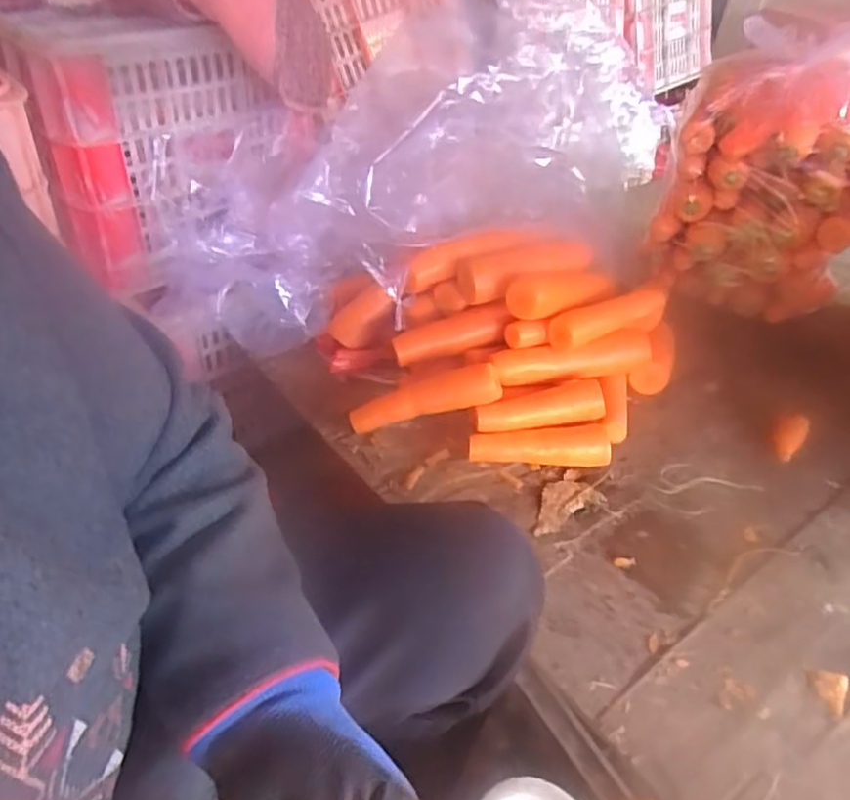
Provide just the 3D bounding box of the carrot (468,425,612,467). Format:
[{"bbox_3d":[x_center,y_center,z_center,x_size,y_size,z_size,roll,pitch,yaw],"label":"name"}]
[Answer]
[{"bbox_3d":[0.120,0.049,0.692,0.144,0.034,0.032,0,40,-1],"label":"carrot"}]

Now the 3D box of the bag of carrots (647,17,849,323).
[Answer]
[{"bbox_3d":[0.448,-0.277,0.875,0.250,0.322,0.171,28,47,29],"label":"bag of carrots"}]

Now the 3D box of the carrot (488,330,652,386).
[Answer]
[{"bbox_3d":[0.165,-0.048,0.729,0.182,0.037,0.043,-6,40,-8],"label":"carrot"}]

